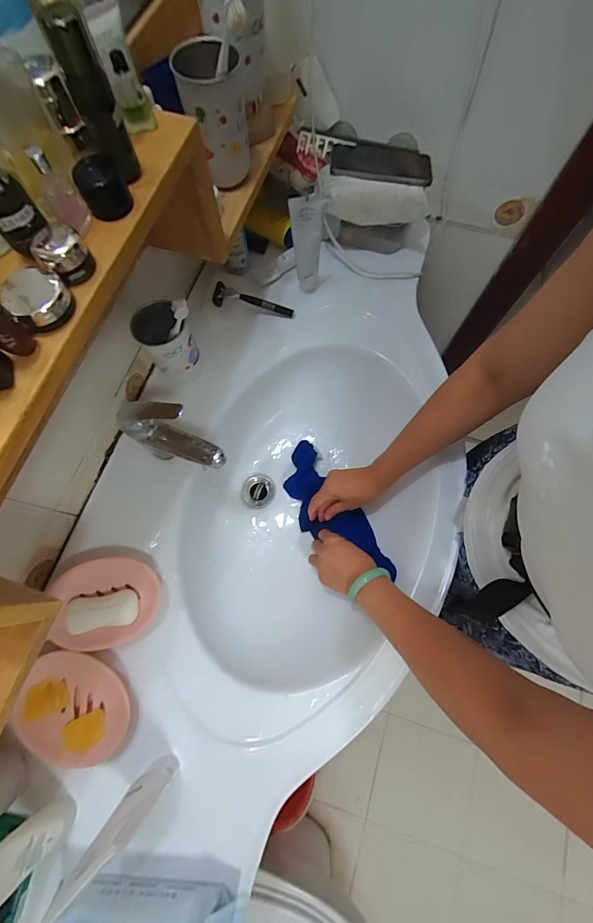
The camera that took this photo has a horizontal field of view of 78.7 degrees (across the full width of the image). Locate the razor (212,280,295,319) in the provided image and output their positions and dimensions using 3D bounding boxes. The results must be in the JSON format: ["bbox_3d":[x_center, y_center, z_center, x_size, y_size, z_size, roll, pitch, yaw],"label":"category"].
[{"bbox_3d":[-0.077,-0.270,0.630,0.141,0.035,0.040,15,73,5],"label":"razor"}]

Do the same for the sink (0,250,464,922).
[{"bbox_3d":[-0.040,0.067,0.612,0.498,0.165,0.905,17,73,6],"label":"sink"}]

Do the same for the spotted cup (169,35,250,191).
[{"bbox_3d":[-0.095,-0.410,0.436,0.073,0.121,0.077,-7,72,-2],"label":"spotted cup"}]

